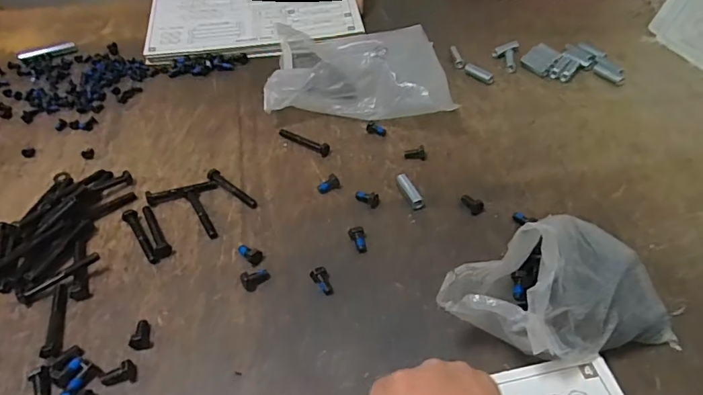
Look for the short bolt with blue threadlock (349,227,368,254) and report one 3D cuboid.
[{"bbox_3d":[0.008,0.045,0.506,0.018,0.018,0.025,-8,44,-5],"label":"short bolt with blue threadlock"}]

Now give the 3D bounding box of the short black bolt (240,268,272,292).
[{"bbox_3d":[-0.095,0.081,0.476,0.028,0.015,0.015,-19,46,-16],"label":"short black bolt"}]

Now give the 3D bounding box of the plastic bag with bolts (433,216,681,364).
[{"bbox_3d":[0.174,0.078,0.384,0.187,0.131,0.076,-15,45,-12],"label":"plastic bag with bolts"}]

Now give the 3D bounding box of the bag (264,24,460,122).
[{"bbox_3d":[0.008,-0.189,0.705,0.252,0.071,0.189,2,44,5],"label":"bag"}]

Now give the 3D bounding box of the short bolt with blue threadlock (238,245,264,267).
[{"bbox_3d":[-0.105,0.058,0.500,0.017,0.014,0.027,-36,53,-29],"label":"short bolt with blue threadlock"}]

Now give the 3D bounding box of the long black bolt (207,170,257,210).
[{"bbox_3d":[-0.143,-0.011,0.569,0.081,0.012,0.016,31,53,30],"label":"long black bolt"}]

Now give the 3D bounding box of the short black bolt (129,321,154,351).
[{"bbox_3d":[-0.190,0.124,0.436,0.018,0.011,0.029,-4,44,-1],"label":"short black bolt"}]

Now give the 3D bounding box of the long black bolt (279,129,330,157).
[{"bbox_3d":[-0.063,-0.076,0.635,0.082,0.012,0.016,27,52,27],"label":"long black bolt"}]

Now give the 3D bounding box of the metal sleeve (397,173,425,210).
[{"bbox_3d":[0.069,-0.008,0.555,0.014,0.011,0.048,-20,59,-17],"label":"metal sleeve"}]

